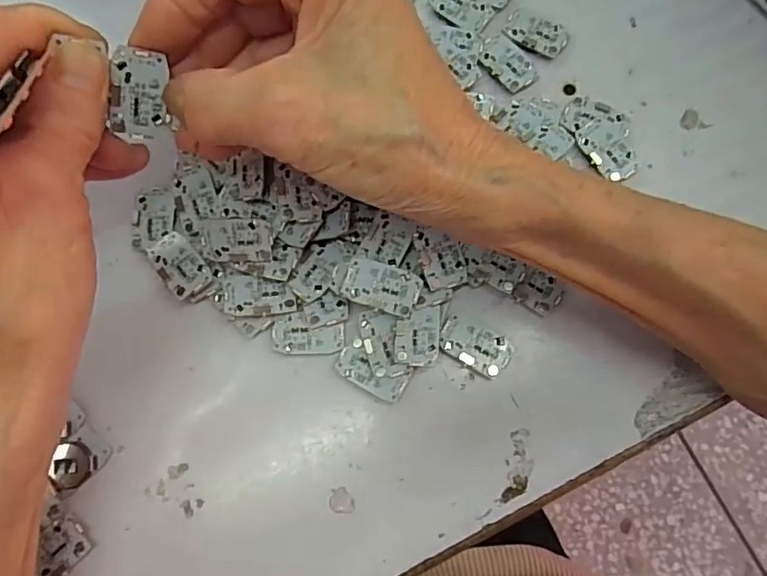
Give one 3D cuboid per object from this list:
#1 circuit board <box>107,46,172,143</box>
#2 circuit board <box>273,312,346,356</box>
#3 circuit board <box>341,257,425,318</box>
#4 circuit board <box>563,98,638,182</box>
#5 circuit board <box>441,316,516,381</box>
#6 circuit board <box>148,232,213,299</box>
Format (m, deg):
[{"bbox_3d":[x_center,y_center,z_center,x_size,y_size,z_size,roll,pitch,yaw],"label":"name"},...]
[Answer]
[{"bbox_3d":[-0.082,-0.064,0.190,0.018,0.030,0.004,-1,36,-29],"label":"circuit board"},{"bbox_3d":[-0.031,0.019,0.233,0.029,0.004,0.017,-1,79,-1],"label":"circuit board"},{"bbox_3d":[-0.001,-0.001,0.222,0.029,0.004,0.017,17,92,1],"label":"circuit board"},{"bbox_3d":[0.100,-0.068,0.252,0.026,0.004,0.042,-32,78,-8],"label":"circuit board"},{"bbox_3d":[0.039,0.025,0.233,0.028,0.005,0.020,24,79,4],"label":"circuit board"},{"bbox_3d":[-0.086,-0.010,0.236,0.016,0.004,0.031,-37,69,-14],"label":"circuit board"}]

